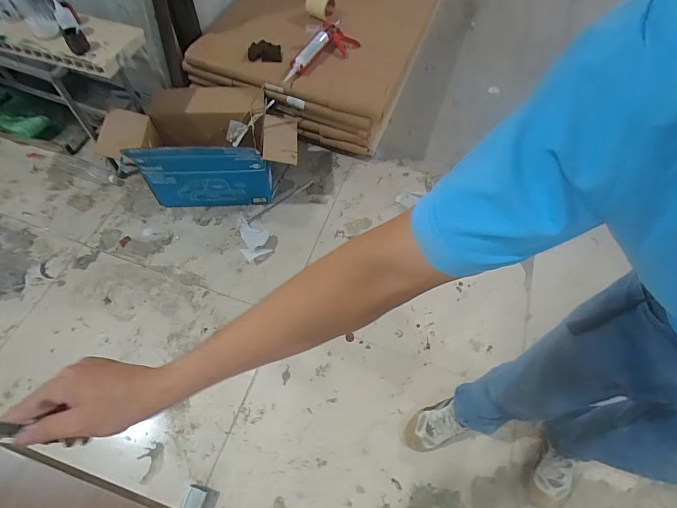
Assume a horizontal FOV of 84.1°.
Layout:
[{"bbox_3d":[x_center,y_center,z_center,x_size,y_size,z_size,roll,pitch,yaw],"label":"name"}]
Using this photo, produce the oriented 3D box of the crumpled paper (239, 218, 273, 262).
[{"bbox_3d":[-0.319,-0.066,1.415,0.106,0.022,0.187,-13,62,-10],"label":"crumpled paper"}]

